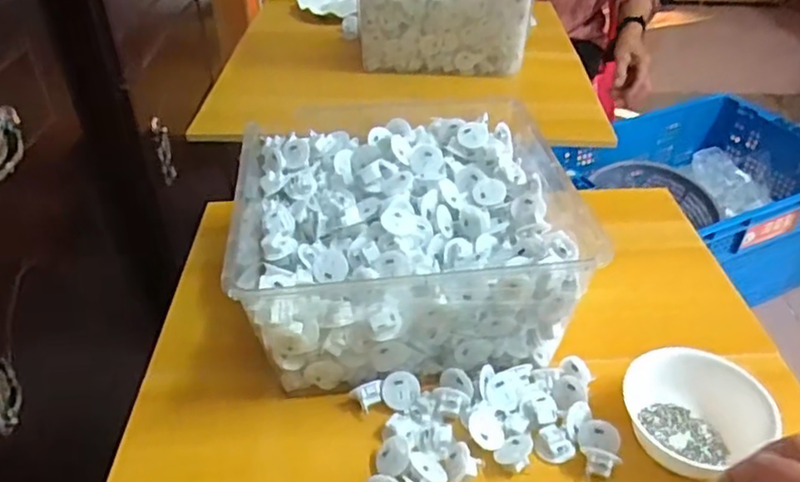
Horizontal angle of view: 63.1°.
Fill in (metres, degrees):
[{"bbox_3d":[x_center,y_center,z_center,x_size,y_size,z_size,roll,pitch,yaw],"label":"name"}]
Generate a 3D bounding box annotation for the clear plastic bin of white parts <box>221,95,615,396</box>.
[{"bbox_3d":[-0.003,-0.009,0.658,0.309,0.125,0.288,-4,38,-5],"label":"clear plastic bin of white parts"}]

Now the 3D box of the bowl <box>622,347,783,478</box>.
[{"bbox_3d":[0.246,0.139,0.547,0.115,0.053,0.095,-5,38,-6],"label":"bowl"}]

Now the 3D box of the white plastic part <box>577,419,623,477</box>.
[{"bbox_3d":[0.162,0.167,0.527,0.030,0.022,0.043,4,38,6],"label":"white plastic part"}]

